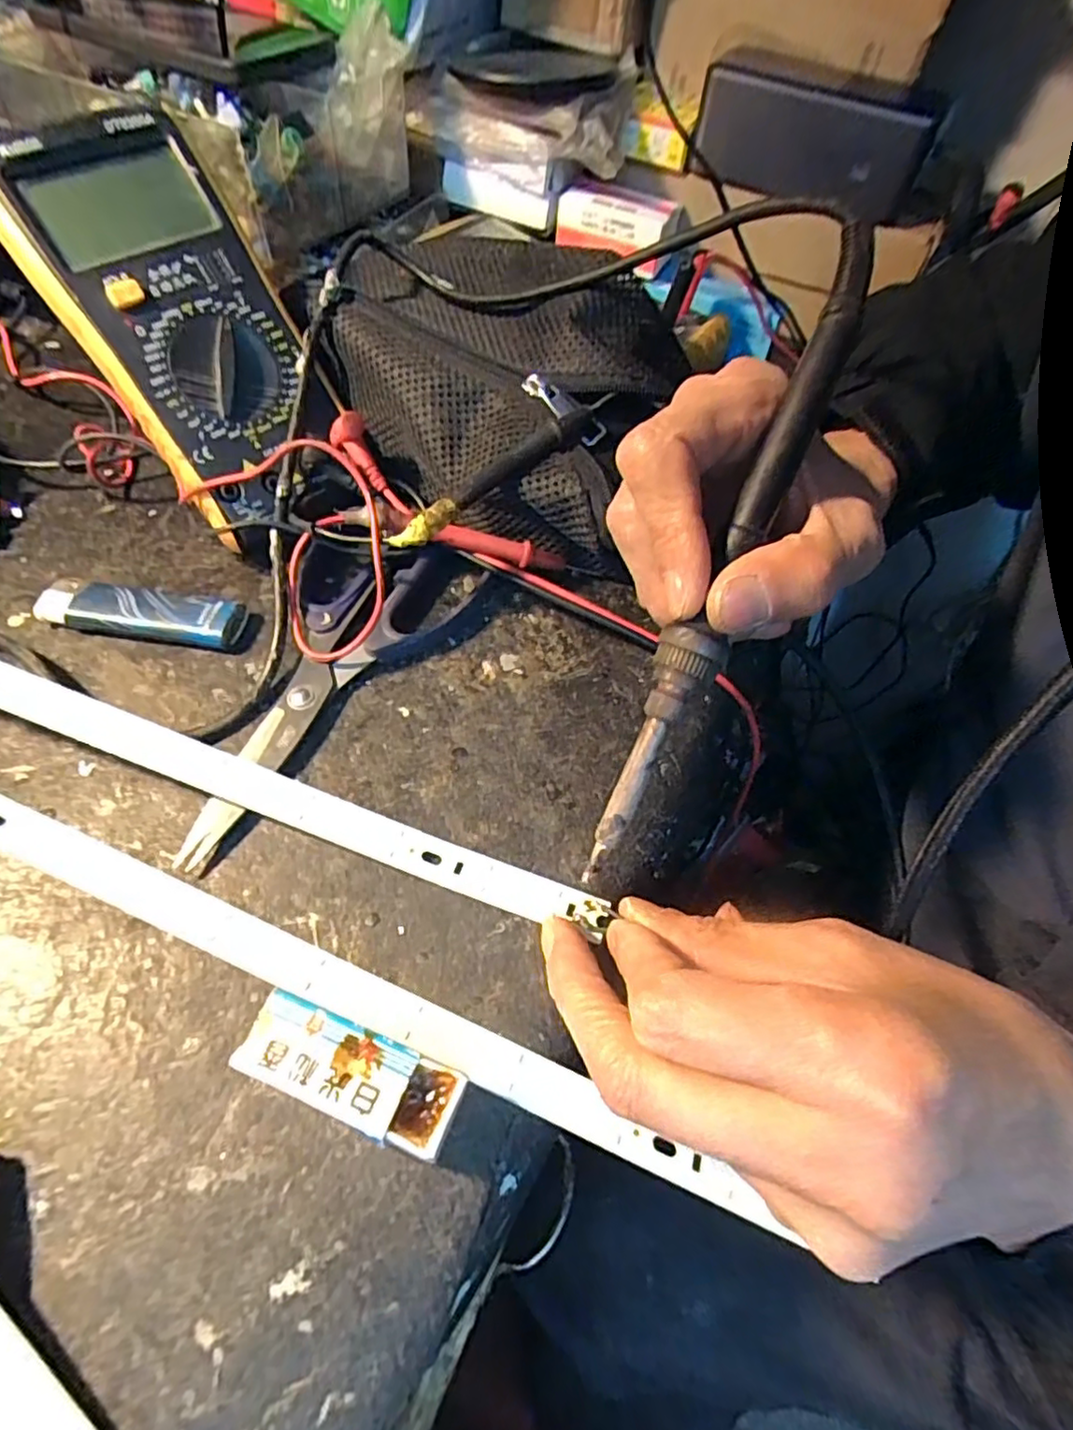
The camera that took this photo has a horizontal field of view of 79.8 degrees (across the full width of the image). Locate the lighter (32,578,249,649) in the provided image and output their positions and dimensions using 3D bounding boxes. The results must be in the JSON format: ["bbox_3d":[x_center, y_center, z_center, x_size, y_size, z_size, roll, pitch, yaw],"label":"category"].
[{"bbox_3d":[-0.167,-0.043,0.272,0.083,0.012,0.022,8,56,1],"label":"lighter"}]

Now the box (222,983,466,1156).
[{"bbox_3d":[-0.051,0.100,0.180,0.060,0.019,0.022,21,57,10],"label":"box"}]

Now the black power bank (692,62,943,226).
[{"bbox_3d":[0.150,-0.320,0.359,0.124,0.046,0.022,22,58,10],"label":"black power bank"}]

